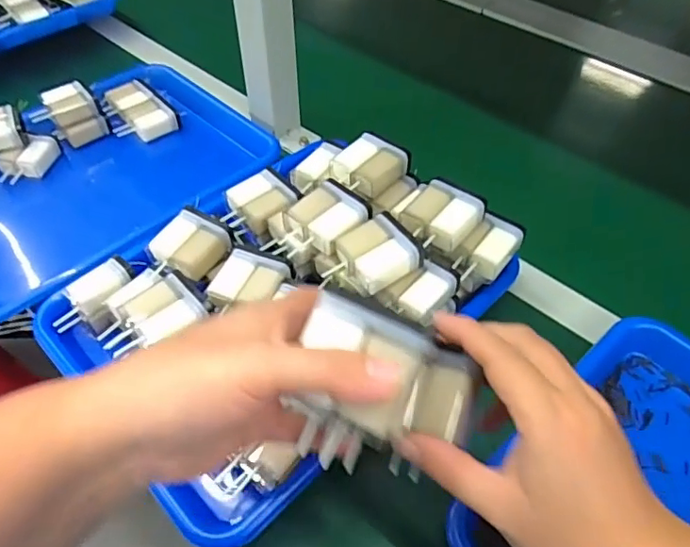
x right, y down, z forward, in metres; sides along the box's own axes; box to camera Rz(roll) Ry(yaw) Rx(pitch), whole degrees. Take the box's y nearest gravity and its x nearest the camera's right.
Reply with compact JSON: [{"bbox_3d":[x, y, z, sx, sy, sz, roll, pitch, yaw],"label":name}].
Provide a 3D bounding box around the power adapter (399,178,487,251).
[{"bbox_3d":[0.074,-0.043,0.409,0.047,0.025,0.052,34,57,24],"label":"power adapter"}]

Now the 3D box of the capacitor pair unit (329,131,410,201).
[{"bbox_3d":[0.020,-0.088,0.448,0.049,0.028,0.053,37,59,26],"label":"capacitor pair unit"}]

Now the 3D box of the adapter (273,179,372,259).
[{"bbox_3d":[-0.015,-0.037,0.405,0.060,0.026,0.051,-37,60,-27],"label":"adapter"}]

